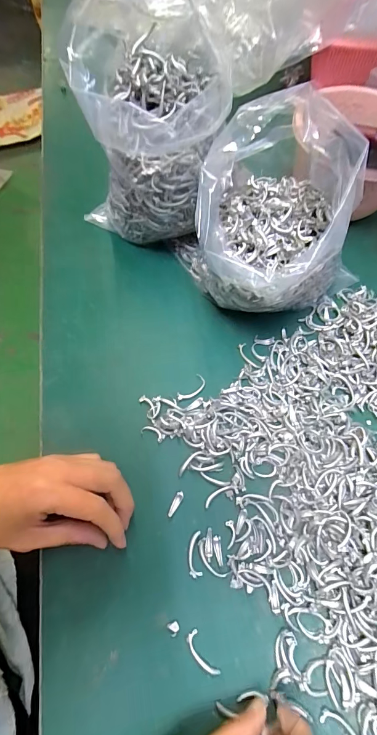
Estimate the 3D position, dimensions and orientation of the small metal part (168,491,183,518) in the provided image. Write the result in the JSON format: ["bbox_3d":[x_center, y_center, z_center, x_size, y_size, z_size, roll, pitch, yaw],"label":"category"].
[{"bbox_3d":[-0.010,0.108,0.279,0.006,0.006,0.020,24,66,9],"label":"small metal part"}]

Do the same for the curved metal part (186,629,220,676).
[{"bbox_3d":[0.009,0.193,0.237,0.010,0.004,0.029,-30,69,-15],"label":"curved metal part"}]

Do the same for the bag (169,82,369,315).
[{"bbox_3d":[0.070,-0.132,0.320,0.166,0.141,0.143,-31,69,-16],"label":"bag"}]

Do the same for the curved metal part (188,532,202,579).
[{"bbox_3d":[0.005,0.139,0.264,0.010,0.004,0.030,-1,64,-2],"label":"curved metal part"}]

